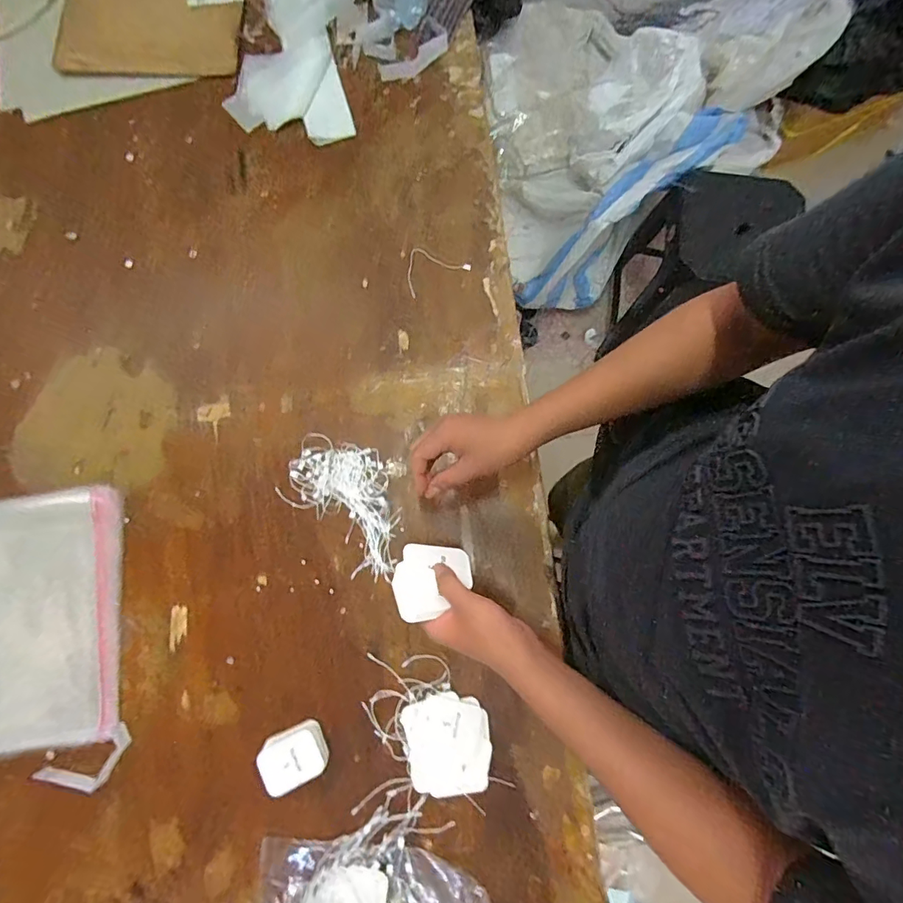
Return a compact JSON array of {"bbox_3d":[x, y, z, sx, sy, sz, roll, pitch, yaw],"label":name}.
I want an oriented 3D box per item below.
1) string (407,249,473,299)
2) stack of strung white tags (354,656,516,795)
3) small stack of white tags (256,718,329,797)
[{"bbox_3d":[-0.028,-0.272,0.675,0.094,0.006,0.067,-27,80,-5],"label":"string"},{"bbox_3d":[-0.003,0.350,0.557,0.098,0.022,0.113,-12,80,-2],"label":"stack of strung white tags"},{"bbox_3d":[-0.188,0.362,0.554,0.075,0.025,0.058,-27,80,-4],"label":"small stack of white tags"}]

